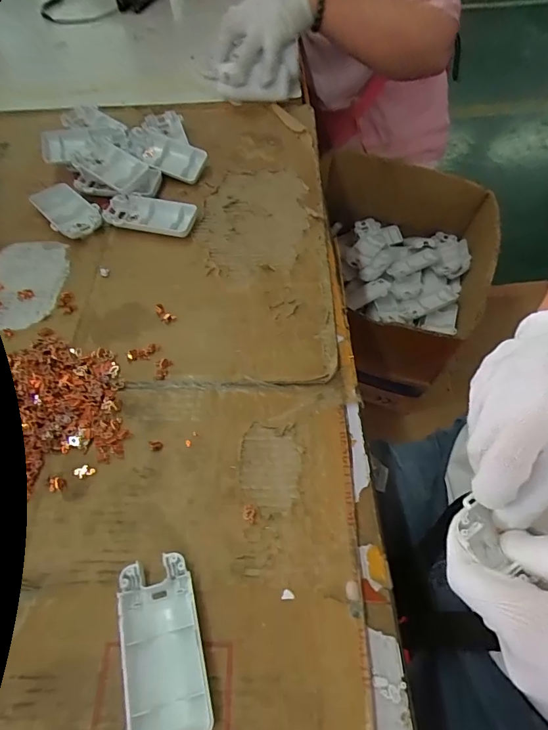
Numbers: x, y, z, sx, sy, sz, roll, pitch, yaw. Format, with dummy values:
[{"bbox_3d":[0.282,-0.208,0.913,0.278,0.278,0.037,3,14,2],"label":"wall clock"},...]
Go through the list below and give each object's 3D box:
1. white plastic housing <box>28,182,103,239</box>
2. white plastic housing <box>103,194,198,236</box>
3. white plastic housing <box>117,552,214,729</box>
[{"bbox_3d":[-0.230,-0.170,0.475,0.049,0.017,0.090,-40,65,-21],"label":"white plastic housing"},{"bbox_3d":[-0.136,-0.164,0.469,0.098,0.018,0.048,9,58,7],"label":"white plastic housing"},{"bbox_3d":[-0.067,0.168,0.256,0.046,0.015,0.093,-13,58,-7],"label":"white plastic housing"}]

